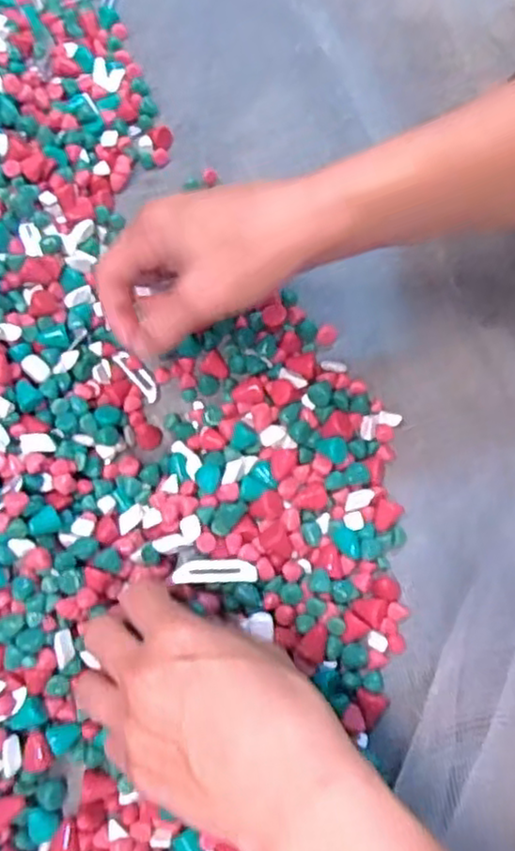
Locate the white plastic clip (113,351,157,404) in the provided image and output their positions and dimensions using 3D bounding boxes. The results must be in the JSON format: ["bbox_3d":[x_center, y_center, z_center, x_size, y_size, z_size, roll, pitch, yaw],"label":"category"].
[{"bbox_3d":[-0.068,-0.029,0.393,0.010,0.006,0.034,-40,71,-10],"label":"white plastic clip"}]

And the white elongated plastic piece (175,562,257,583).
[{"bbox_3d":[-0.021,0.072,0.338,0.040,0.006,0.010,-2,69,5],"label":"white elongated plastic piece"}]

